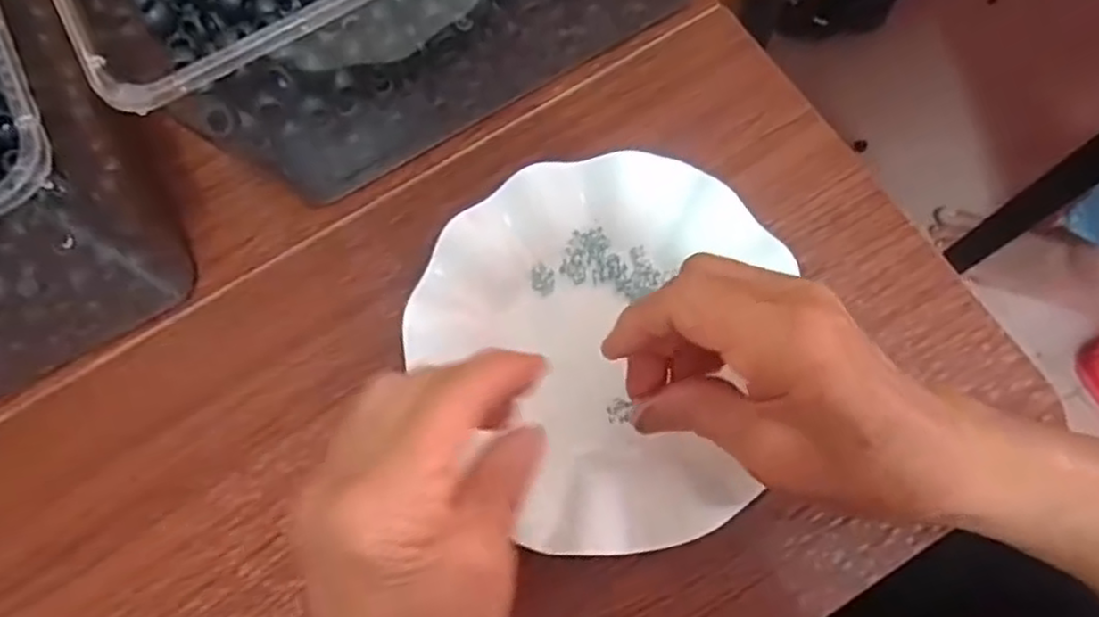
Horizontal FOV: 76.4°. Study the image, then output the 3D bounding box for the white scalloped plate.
[{"bbox_3d":[0.033,0.013,0.335,0.167,0.028,0.180,0,74,2],"label":"white scalloped plate"}]

